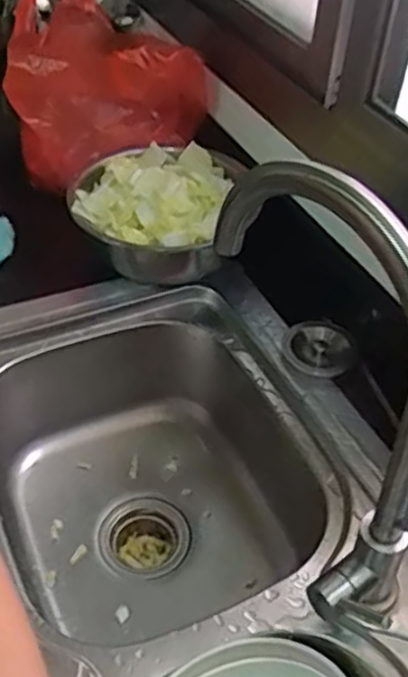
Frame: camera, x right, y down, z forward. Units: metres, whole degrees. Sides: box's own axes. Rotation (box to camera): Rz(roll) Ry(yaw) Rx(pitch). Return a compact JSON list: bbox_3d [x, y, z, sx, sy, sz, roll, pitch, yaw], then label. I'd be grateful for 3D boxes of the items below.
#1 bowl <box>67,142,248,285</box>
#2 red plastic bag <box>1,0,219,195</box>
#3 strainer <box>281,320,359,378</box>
[{"bbox_3d":[-0.064,-0.165,0.907,0.182,0.113,0.193,1,43,-1],"label":"bowl"},{"bbox_3d":[-0.131,-0.316,0.938,0.220,0.209,0.173,23,47,21],"label":"red plastic bag"},{"bbox_3d":[0.132,0.010,0.813,0.072,0.021,0.076,1,43,-1],"label":"strainer"}]

